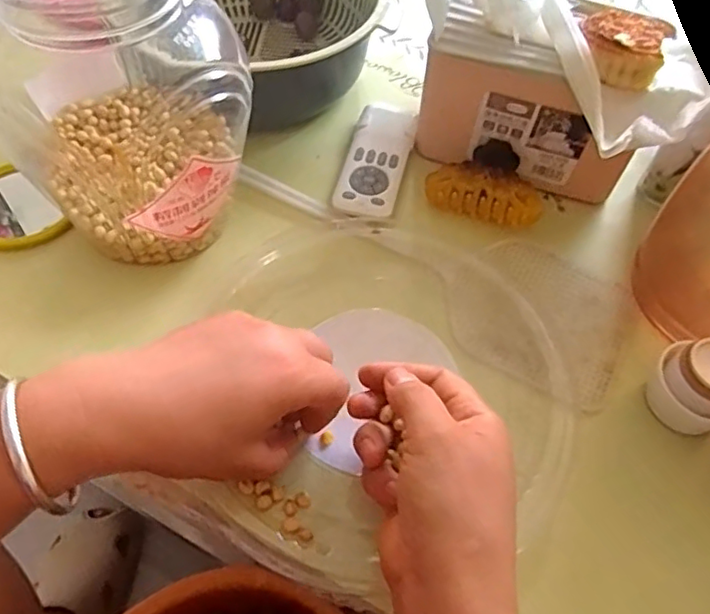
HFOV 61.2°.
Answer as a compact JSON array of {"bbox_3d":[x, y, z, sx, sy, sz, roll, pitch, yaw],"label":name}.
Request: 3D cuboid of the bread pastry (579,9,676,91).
[{"bbox_3d":[0.173,-0.170,0.390,0.053,0.023,0.057,23,58,12],"label":"bread pastry"}]

